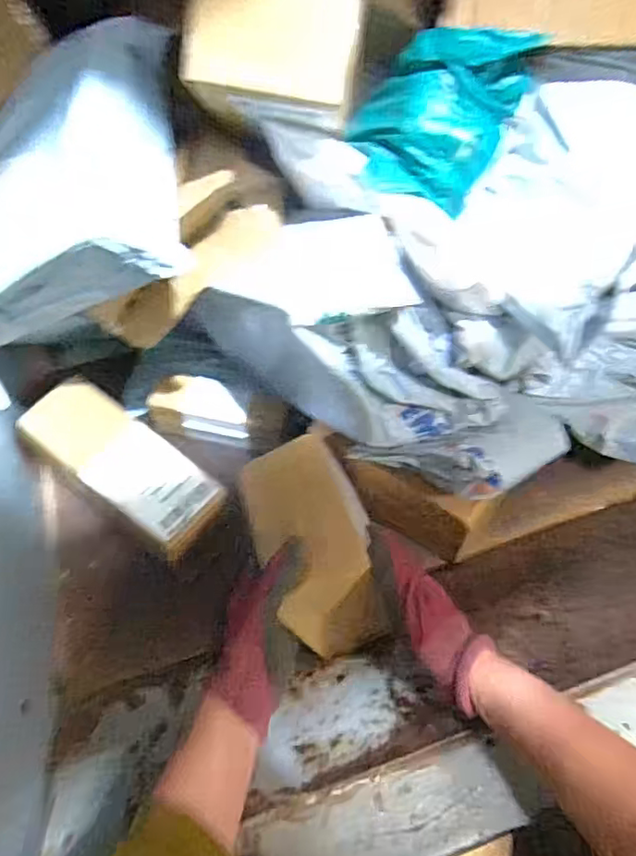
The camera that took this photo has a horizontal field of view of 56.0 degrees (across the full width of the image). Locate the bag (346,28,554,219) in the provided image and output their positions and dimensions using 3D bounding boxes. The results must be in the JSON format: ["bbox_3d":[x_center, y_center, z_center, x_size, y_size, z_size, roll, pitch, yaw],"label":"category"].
[{"bbox_3d":[0.097,-0.242,0.474,0.112,0.047,0.134,25,101,-7],"label":"bag"}]

